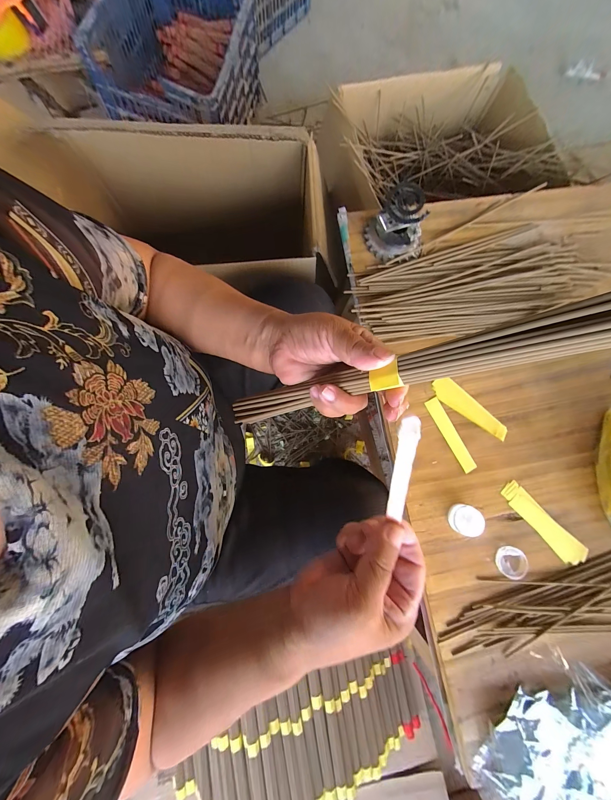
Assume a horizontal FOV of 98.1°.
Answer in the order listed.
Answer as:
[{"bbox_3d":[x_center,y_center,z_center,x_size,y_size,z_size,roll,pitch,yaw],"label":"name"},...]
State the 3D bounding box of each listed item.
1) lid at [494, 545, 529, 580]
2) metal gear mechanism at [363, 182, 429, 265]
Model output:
[{"bbox_3d":[0.274,0.215,0.350,0.042,0.004,0.038,13,80,0],"label":"lid"},{"bbox_3d":[0.136,-0.259,0.391,0.077,0.064,0.082,-23,82,-6],"label":"metal gear mechanism"}]

